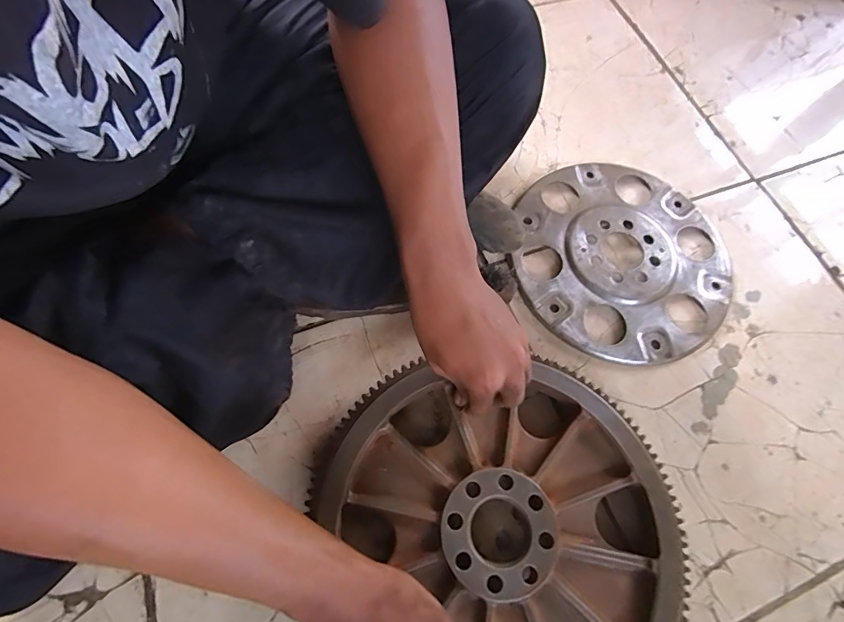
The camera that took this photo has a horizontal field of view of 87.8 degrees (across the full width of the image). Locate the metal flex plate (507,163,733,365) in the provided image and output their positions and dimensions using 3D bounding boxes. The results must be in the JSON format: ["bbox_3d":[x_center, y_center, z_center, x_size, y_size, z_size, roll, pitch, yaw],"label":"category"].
[{"bbox_3d":[0.239,-0.067,0.529,0.257,0.013,0.261,1,68,-2],"label":"metal flex plate"}]

